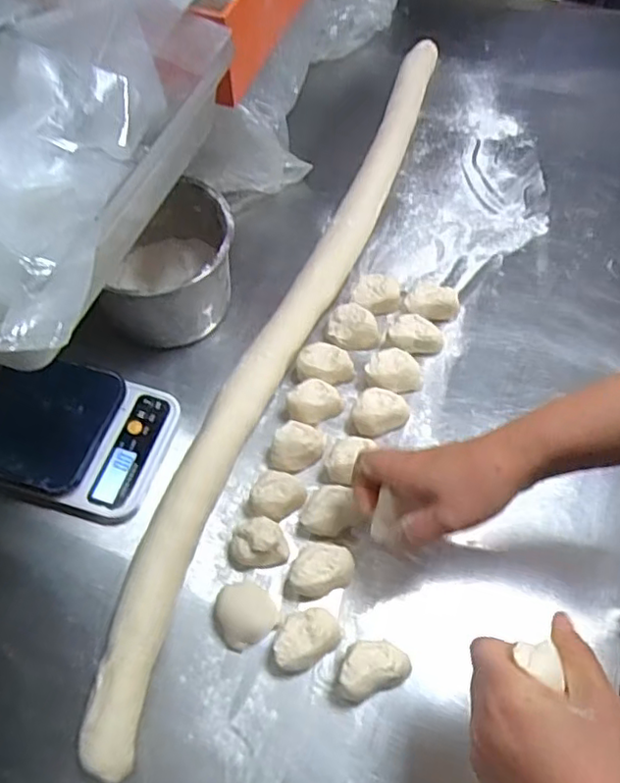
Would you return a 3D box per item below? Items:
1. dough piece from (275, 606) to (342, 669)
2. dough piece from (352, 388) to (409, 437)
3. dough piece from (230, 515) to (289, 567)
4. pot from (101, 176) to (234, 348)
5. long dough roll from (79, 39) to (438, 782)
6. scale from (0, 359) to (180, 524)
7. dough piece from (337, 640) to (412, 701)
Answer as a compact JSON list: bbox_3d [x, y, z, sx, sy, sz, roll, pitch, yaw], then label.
[{"bbox_3d":[-0.004,0.198,0.506,0.054,0.031,0.038,-29,62,-17],"label":"dough piece"},{"bbox_3d":[0.066,0.021,0.608,0.051,0.032,0.038,-17,59,-11],"label":"dough piece"},{"bbox_3d":[-0.045,0.128,0.542,0.048,0.036,0.038,-4,58,-3],"label":"dough piece"},{"bbox_3d":[-0.145,-0.130,0.653,0.133,0.109,0.145,0,58,0],"label":"pot"},{"bbox_3d":[-0.005,-0.100,0.675,0.065,0.034,0.927,18,60,11],"label":"long dough roll"},{"bbox_3d":[-0.216,0.041,0.590,0.155,0.047,0.135,12,59,7],"label":"scale"},{"bbox_3d":[0.047,0.213,0.485,0.056,0.037,0.036,-14,59,-9],"label":"dough piece"}]

